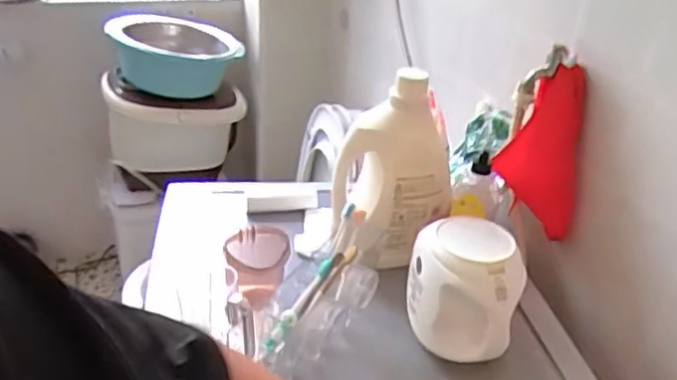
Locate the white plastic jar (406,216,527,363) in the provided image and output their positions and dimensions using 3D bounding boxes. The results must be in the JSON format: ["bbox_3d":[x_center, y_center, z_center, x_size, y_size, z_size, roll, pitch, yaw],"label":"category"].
[{"bbox_3d":[0.166,0.135,0.867,0.141,0.162,0.135,-4,29,2],"label":"white plastic jar"}]

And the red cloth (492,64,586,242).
[{"bbox_3d":[0.321,-0.056,1.040,0.125,0.291,0.034,2,30,12],"label":"red cloth"}]

